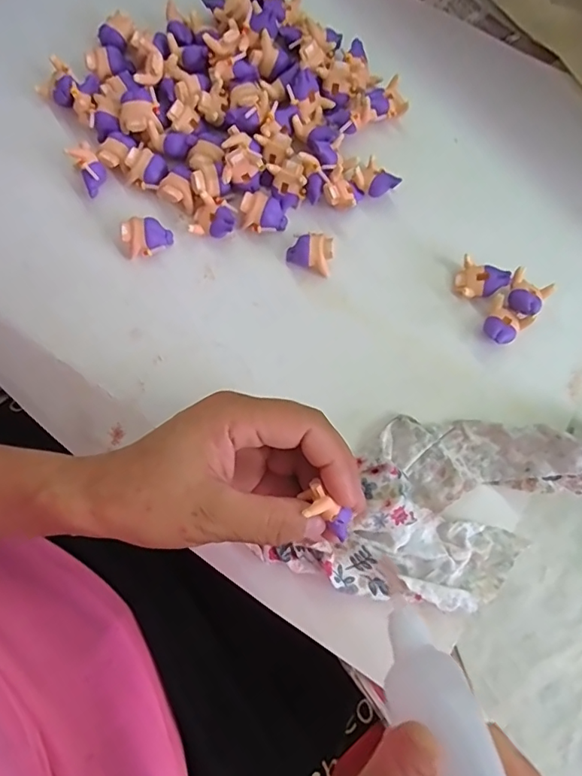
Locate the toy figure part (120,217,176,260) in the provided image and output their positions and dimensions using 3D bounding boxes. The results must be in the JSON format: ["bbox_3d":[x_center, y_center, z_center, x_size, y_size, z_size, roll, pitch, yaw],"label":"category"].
[{"bbox_3d":[-0.091,-0.096,0.323,0.029,0.014,0.021,-10,79,-1],"label":"toy figure part"}]

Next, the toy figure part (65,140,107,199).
[{"bbox_3d":[-0.129,-0.141,0.322,0.017,0.028,0.024,-31,80,-5],"label":"toy figure part"}]

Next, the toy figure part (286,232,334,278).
[{"bbox_3d":[0.012,-0.085,0.321,0.029,0.016,0.019,14,79,3],"label":"toy figure part"}]

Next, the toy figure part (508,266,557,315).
[{"bbox_3d":[0.145,-0.058,0.315,0.024,0.021,0.027,39,82,8],"label":"toy figure part"}]

